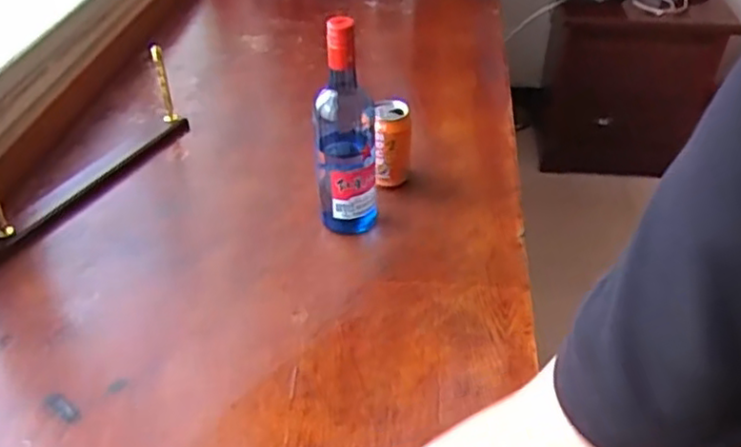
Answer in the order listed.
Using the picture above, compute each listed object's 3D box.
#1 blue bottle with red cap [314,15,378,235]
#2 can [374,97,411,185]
[{"bbox_3d":[-0.033,-0.116,0.842,0.071,0.279,0.063,-4,39,-5],"label":"blue bottle with red cap"},{"bbox_3d":[0.031,-0.109,0.974,0.053,0.118,0.049,1,39,2],"label":"can"}]

